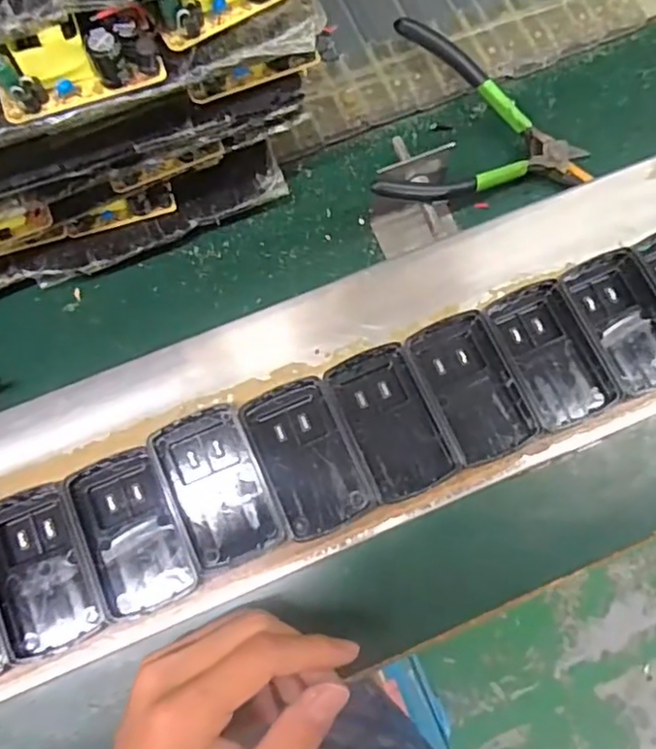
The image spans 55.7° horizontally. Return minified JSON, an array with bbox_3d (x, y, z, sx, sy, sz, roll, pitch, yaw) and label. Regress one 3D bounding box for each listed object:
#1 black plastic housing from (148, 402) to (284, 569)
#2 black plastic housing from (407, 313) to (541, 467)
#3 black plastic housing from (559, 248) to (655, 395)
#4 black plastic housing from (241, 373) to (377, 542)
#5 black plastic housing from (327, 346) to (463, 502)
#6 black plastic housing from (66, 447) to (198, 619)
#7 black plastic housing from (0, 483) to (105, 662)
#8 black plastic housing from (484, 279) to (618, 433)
[{"bbox_3d":[-0.050,0.051,0.286,0.040,0.019,0.069,-24,77,-6],"label":"black plastic housing"},{"bbox_3d":[0.069,0.006,0.301,0.042,0.011,0.070,-23,77,-6],"label":"black plastic housing"},{"bbox_3d":[0.149,-0.027,0.309,0.045,0.013,0.069,-23,77,-6],"label":"black plastic housing"},{"bbox_3d":[-0.010,0.039,0.290,0.041,0.012,0.070,-24,77,-6],"label":"black plastic housing"},{"bbox_3d":[0.029,0.022,0.296,0.040,0.011,0.070,-25,77,-6],"label":"black plastic housing"},{"bbox_3d":[-0.089,0.071,0.280,0.040,0.011,0.069,-24,77,-6],"label":"black plastic housing"},{"bbox_3d":[-0.127,0.087,0.276,0.040,0.014,0.070,-20,77,-5],"label":"black plastic housing"},{"bbox_3d":[0.108,-0.010,0.304,0.041,0.009,0.069,-22,77,-6],"label":"black plastic housing"}]

